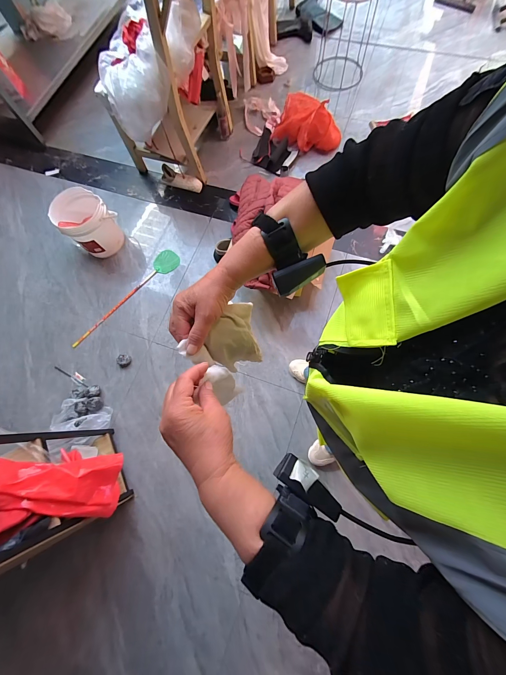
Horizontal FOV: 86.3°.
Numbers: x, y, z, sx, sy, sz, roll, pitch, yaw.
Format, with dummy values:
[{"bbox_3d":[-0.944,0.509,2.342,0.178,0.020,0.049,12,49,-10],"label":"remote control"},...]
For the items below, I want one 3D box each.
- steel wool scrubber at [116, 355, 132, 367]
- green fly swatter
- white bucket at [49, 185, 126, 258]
[{"bbox_3d":[-0.638,0.114,1.329,0.061,0.039,0.064,-1,72,4],"label":"steel wool scrubber"},{"bbox_3d":[-0.683,-0.226,1.436,0.702,0.019,0.120,-43,74,-9],"label":"green fly swatter"},{"bbox_3d":[-0.853,-0.590,1.430,0.248,0.274,0.227,-1,72,4],"label":"white bucket"}]

